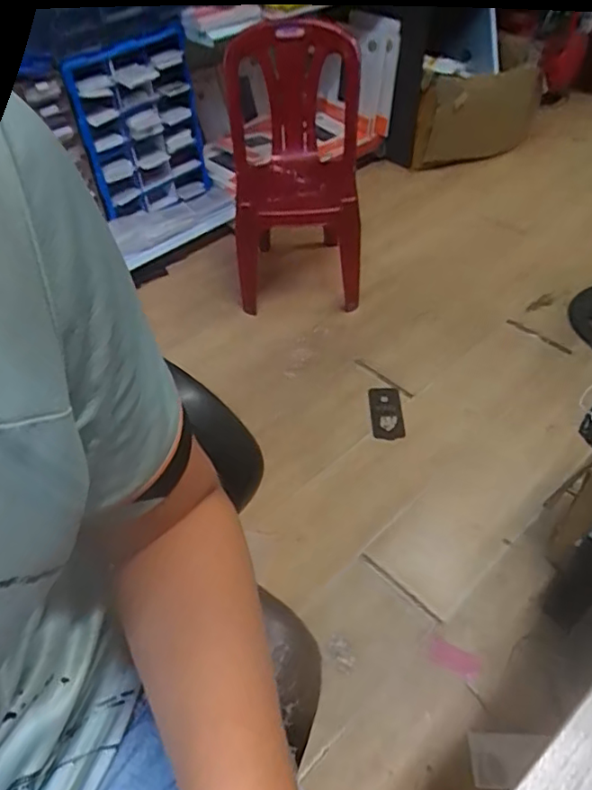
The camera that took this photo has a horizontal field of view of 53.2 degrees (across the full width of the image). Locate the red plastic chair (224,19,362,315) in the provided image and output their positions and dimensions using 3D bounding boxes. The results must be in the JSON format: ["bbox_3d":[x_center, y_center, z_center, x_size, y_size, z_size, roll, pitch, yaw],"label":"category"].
[{"bbox_3d":[0.000,-0.659,1.689,0.417,0.586,0.582,-9,48,-6],"label":"red plastic chair"}]

